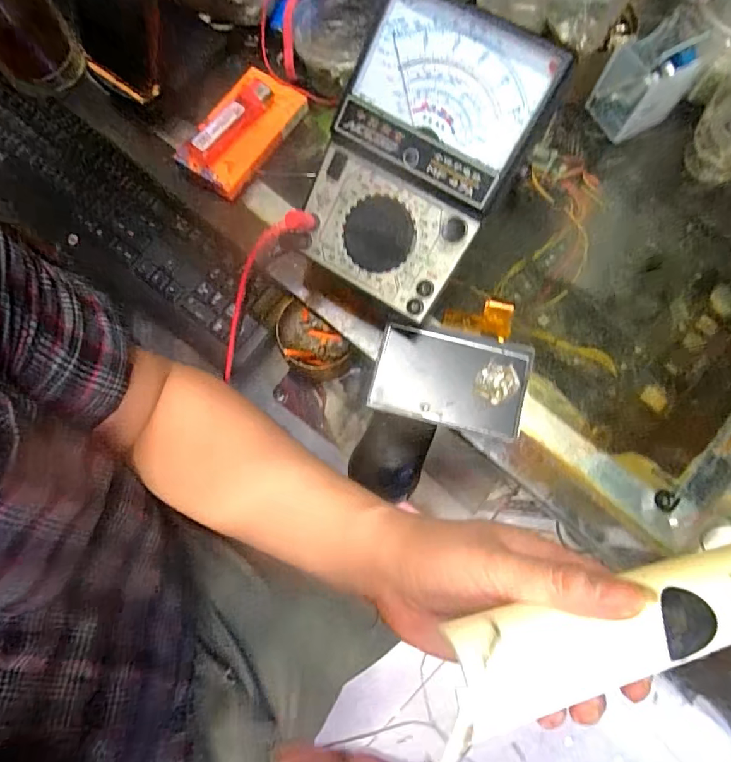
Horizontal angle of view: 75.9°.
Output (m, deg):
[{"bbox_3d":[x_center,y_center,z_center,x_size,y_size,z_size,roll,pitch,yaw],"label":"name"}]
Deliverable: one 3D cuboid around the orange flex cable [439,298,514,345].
[{"bbox_3d":[0.080,-0.045,0.335,0.048,0.010,0.030,9,73,8],"label":"orange flex cable"}]

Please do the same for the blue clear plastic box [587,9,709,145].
[{"bbox_3d":[0.207,-0.223,0.347,0.051,0.059,0.051,-28,77,-6],"label":"blue clear plastic box"}]

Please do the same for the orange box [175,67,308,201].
[{"bbox_3d":[-0.093,-0.188,0.355,0.054,0.025,0.097,38,79,9],"label":"orange box"}]

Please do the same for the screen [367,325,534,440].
[{"bbox_3d":[0.059,-0.002,0.323,0.104,0.004,0.066,11,77,2],"label":"screen"}]

